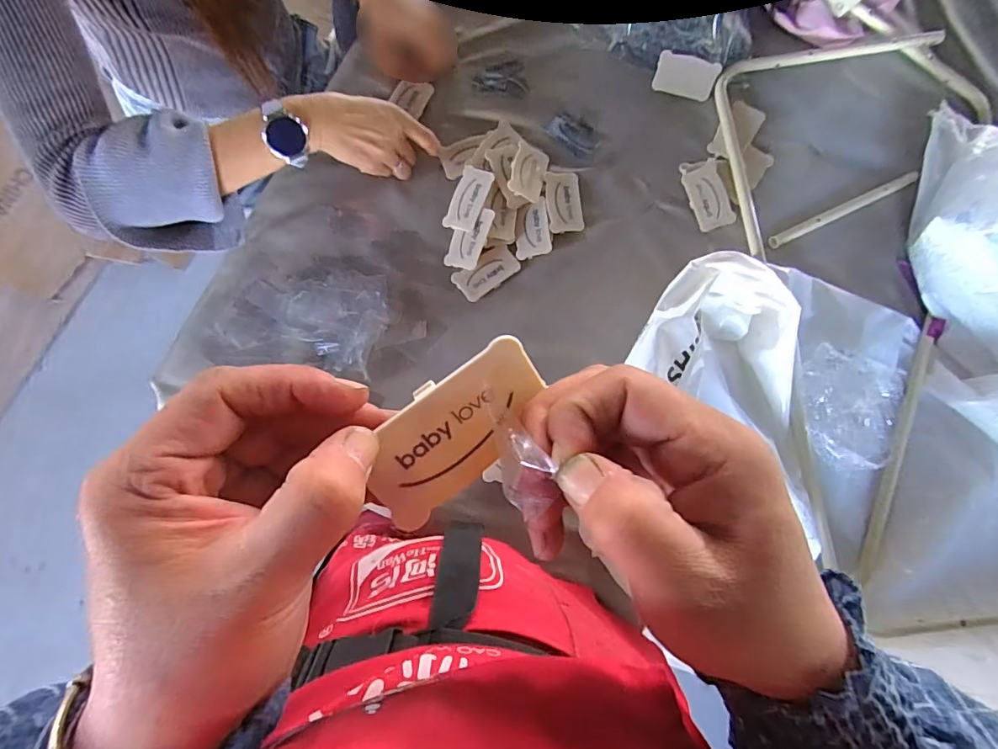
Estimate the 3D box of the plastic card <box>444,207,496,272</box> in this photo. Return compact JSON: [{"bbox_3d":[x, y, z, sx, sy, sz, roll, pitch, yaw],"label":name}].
[{"bbox_3d":[-0.035,-0.159,0.575,0.039,0.005,0.073,20,91,17],"label":"plastic card"}]

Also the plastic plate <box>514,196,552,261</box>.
[{"bbox_3d":[0.039,-0.171,0.581,0.040,0.009,0.067,-5,80,-2],"label":"plastic plate"}]

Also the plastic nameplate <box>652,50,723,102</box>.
[{"bbox_3d":[0.229,-0.363,0.603,0.074,0.006,0.043,11,109,-8],"label":"plastic nameplate"}]

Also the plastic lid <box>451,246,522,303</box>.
[{"bbox_3d":[-0.014,-0.118,0.576,0.073,0.007,0.041,-32,82,-7],"label":"plastic lid"}]

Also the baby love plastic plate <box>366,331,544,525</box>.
[{"bbox_3d":[-0.016,0.021,0.179,0.073,0.004,0.038,-41,118,-2],"label":"baby love plastic plate"}]

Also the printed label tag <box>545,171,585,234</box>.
[{"bbox_3d":[0.078,-0.204,0.584,0.041,0.005,0.074,-4,80,-2],"label":"printed label tag"}]

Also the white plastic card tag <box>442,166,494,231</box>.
[{"bbox_3d":[-0.035,-0.205,0.578,0.040,0.004,0.074,22,91,19],"label":"white plastic card tag"}]

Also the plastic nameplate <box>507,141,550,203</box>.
[{"bbox_3d":[0.035,-0.240,0.585,0.041,0.006,0.068,18,76,-15],"label":"plastic nameplate"}]

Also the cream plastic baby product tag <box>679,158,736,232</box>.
[{"bbox_3d":[0.249,-0.216,0.592,0.044,0.013,0.084,-14,80,-4],"label":"cream plastic baby product tag"}]

